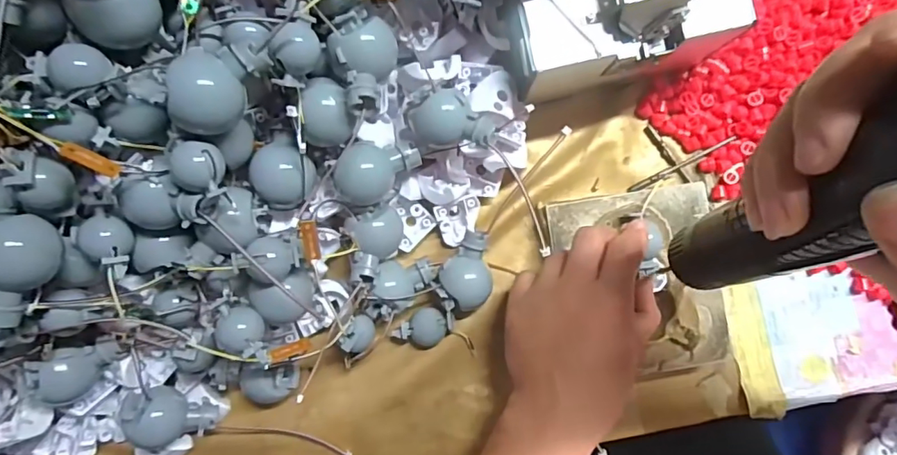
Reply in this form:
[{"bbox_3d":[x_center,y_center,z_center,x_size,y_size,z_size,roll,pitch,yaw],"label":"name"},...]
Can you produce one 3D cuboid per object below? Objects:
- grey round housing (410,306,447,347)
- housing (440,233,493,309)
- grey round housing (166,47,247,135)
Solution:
[{"bbox_3d":[-0.013,0.065,0.346,0.023,0.019,0.026,-6,87,0],"label":"grey round housing"},{"bbox_3d":[0.011,0.029,0.343,0.031,0.030,0.048,-7,87,0],"label":"housing"},{"bbox_3d":[-0.115,-0.062,0.248,0.027,0.026,0.035,30,88,2],"label":"grey round housing"}]

